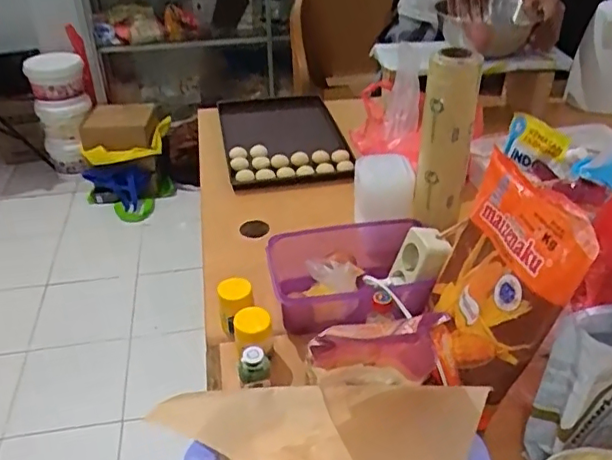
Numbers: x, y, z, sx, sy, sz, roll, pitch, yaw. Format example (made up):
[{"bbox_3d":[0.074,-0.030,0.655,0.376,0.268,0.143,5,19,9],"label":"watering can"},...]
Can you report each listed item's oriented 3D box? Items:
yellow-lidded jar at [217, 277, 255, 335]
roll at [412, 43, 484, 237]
[{"bbox_3d":[-0.093,0.098,0.749,0.047,0.060,0.054,-31,45,-34],"label":"yellow-lidded jar"},{"bbox_3d":[0.185,-0.113,0.770,0.051,0.250,0.048,-1,36,1],"label":"roll"}]

